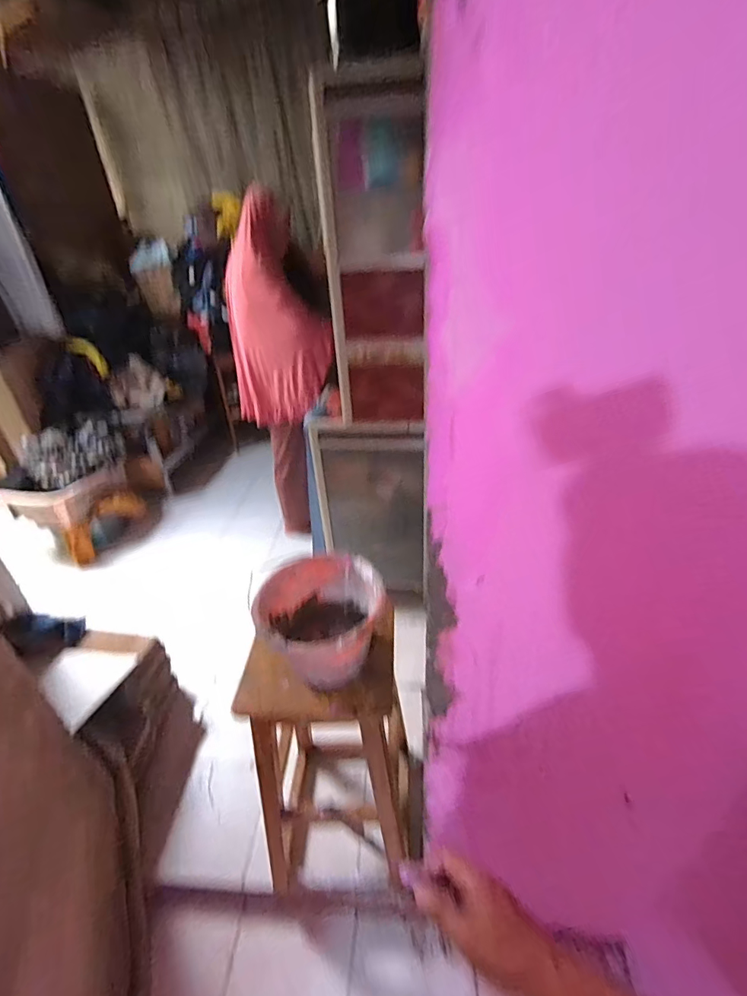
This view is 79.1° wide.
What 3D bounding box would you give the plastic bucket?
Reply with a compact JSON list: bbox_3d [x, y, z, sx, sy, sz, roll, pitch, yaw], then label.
[{"bbox_3d":[-0.097,0.248,0.891,0.230,0.164,0.246,-3,33,2],"label":"plastic bucket"}]

